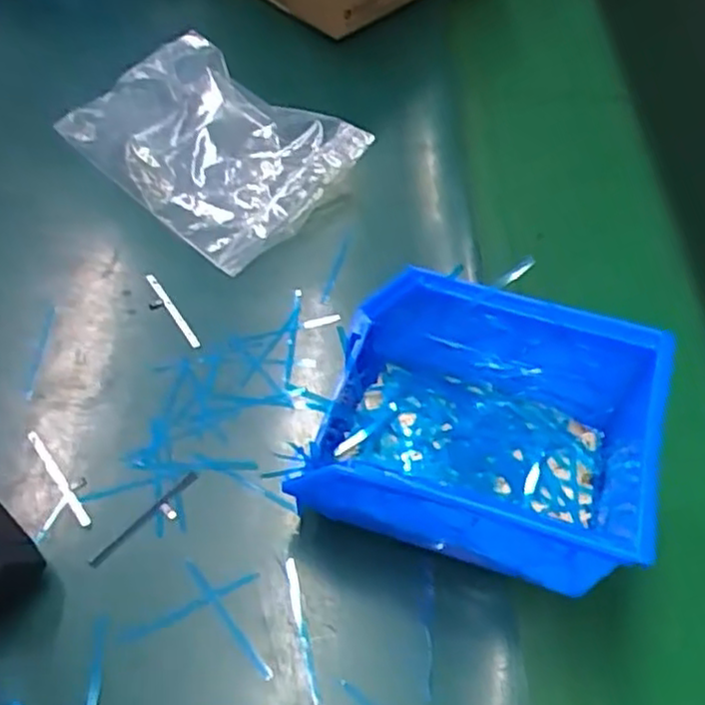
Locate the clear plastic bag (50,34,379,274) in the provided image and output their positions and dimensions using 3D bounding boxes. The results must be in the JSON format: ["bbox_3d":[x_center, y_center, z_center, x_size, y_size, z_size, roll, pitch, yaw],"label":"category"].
[{"bbox_3d":[-0.095,-0.140,0.468,0.185,0.035,0.119,36,61,24],"label":"clear plastic bag"}]

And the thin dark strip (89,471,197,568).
[{"bbox_3d":[-0.095,0.076,0.331,0.005,0.004,0.059,38,62,25],"label":"thin dark strip"}]

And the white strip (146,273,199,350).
[{"bbox_3d":[-0.100,-0.023,0.403,0.004,0.005,0.059,-28,58,-20],"label":"white strip"}]

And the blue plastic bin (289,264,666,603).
[{"bbox_3d":[0.056,0.036,0.318,0.140,0.070,0.107,15,55,11],"label":"blue plastic bin"}]

